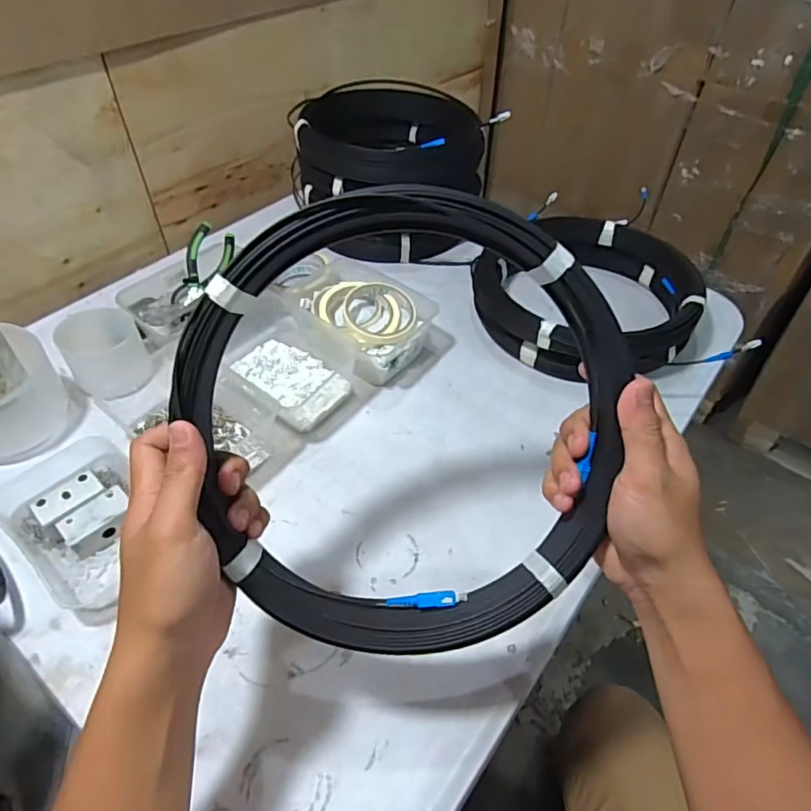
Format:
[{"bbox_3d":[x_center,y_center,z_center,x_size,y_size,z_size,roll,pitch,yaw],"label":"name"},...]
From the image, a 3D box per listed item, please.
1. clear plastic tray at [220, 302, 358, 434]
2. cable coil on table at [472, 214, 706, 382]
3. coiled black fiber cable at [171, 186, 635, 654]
[{"bbox_3d":[-0.157,-0.059,0.666,0.200,0.048,0.121,33,54,26],"label":"clear plastic tray"},{"bbox_3d":[0.235,-0.146,0.738,0.278,0.087,0.270,2,47,1],"label":"cable coil on table"},{"bbox_3d":[-0.002,0.016,0.331,0.258,0.275,0.029,7,10,-6],"label":"coiled black fiber cable"}]

